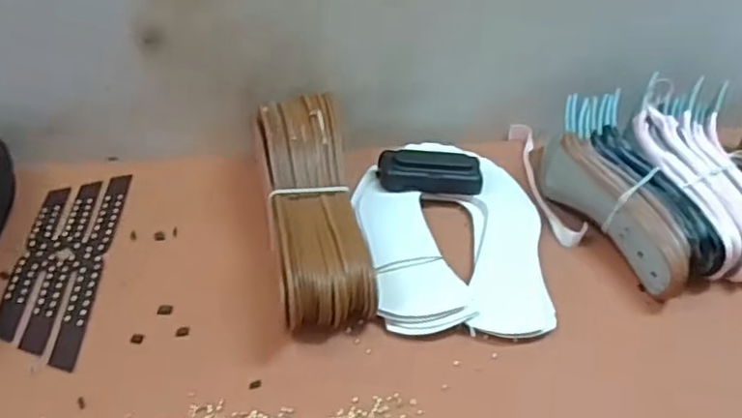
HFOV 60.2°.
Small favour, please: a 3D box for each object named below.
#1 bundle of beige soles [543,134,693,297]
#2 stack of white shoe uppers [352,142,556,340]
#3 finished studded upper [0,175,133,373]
[{"bbox_3d":[0.237,-0.002,0.632,0.040,0.069,0.197,-18,48,-28],"label":"bundle of beige soles"},{"bbox_3d":[0.076,0.011,0.624,0.174,0.020,0.256,5,41,-4],"label":"stack of white shoe uppers"},{"bbox_3d":[-0.262,0.039,0.547,0.067,0.010,0.209,2,41,-7],"label":"finished studded upper"}]

